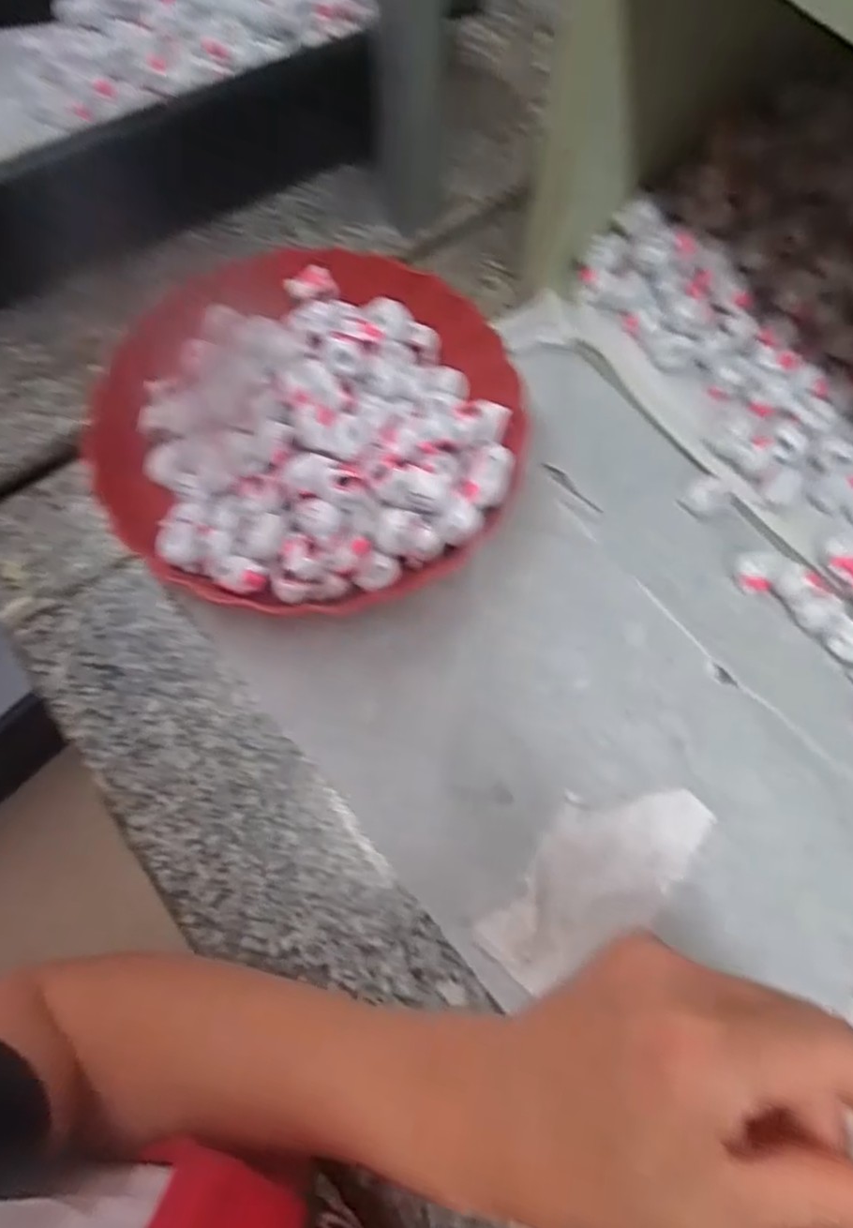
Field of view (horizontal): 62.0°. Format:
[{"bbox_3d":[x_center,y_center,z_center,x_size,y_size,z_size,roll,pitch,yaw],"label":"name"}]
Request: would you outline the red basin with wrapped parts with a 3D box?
[{"bbox_3d":[-0.068,-0.124,0.427,0.237,0.064,0.241,0,69,0],"label":"red basin with wrapped parts"}]

